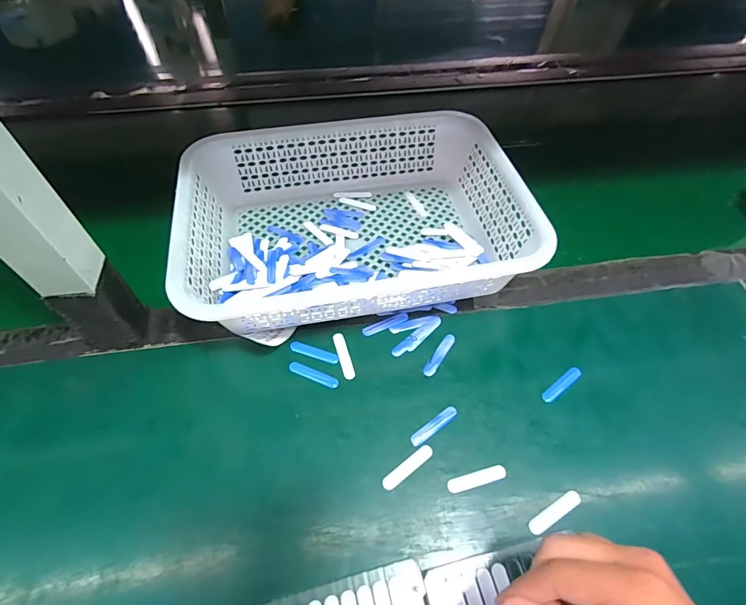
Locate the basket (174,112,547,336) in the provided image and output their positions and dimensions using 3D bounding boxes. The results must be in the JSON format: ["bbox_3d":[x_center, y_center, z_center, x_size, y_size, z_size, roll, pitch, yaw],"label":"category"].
[{"bbox_3d":[-0.021,-0.095,0.461,0.357,0.082,0.251,-10,56,-8],"label":"basket"}]

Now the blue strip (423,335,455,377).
[{"bbox_3d":[0.067,0.052,0.408,0.013,0.004,0.052,29,60,18],"label":"blue strip"}]

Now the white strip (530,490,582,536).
[{"bbox_3d":[0.149,0.171,0.334,0.051,0.004,0.012,-26,60,-18],"label":"white strip"}]

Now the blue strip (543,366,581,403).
[{"bbox_3d":[0.184,0.079,0.397,0.052,0.005,0.011,-32,62,-21],"label":"blue strip"}]

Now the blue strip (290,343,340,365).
[{"bbox_3d":[-0.058,0.049,0.406,0.050,0.004,0.011,16,57,10],"label":"blue strip"}]

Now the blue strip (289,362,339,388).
[{"bbox_3d":[-0.057,0.069,0.394,0.050,0.004,0.010,19,57,12],"label":"blue strip"}]

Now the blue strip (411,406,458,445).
[{"bbox_3d":[0.055,0.111,0.370,0.050,0.004,0.012,-31,62,-20],"label":"blue strip"}]

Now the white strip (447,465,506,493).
[{"bbox_3d":[0.088,0.149,0.346,0.051,0.004,0.012,-13,57,-9],"label":"white strip"}]

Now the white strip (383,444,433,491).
[{"bbox_3d":[0.030,0.141,0.351,0.051,0.004,0.012,-33,62,-21],"label":"white strip"}]

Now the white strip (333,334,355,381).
[{"bbox_3d":[-0.029,0.052,0.406,0.012,0.004,0.051,-14,57,-10],"label":"white strip"}]

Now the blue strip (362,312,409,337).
[{"bbox_3d":[0.013,0.022,0.427,0.050,0.004,0.011,-20,58,-14],"label":"blue strip"}]

